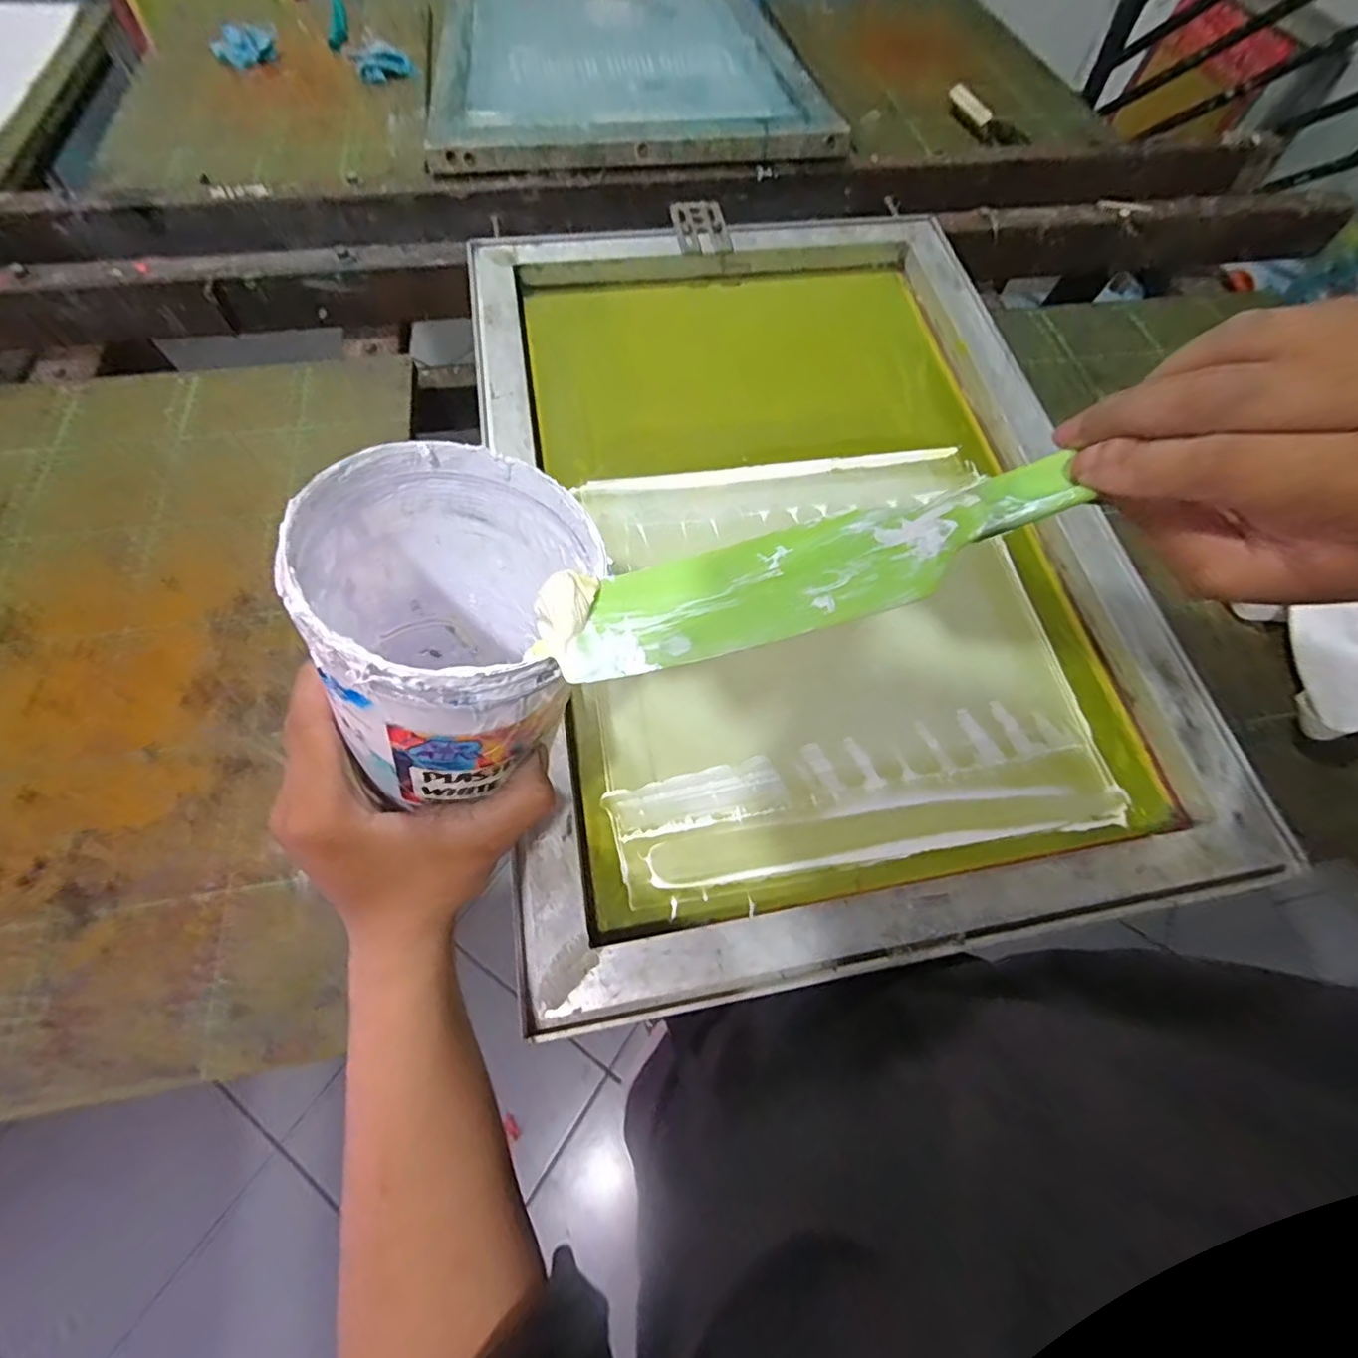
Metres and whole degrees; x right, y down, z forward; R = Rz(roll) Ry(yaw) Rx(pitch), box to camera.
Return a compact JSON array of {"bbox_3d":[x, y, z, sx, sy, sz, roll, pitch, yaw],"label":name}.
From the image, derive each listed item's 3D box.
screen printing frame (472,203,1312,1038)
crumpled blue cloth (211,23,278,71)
[{"bbox_3d":[0.093,-0.140,0.487,0.455,0.050,0.653,-8,65,-7],"label":"screen printing frame"},{"bbox_3d":[-0.601,-0.877,0.844,0.090,0.039,0.035,-13,63,-9],"label":"crumpled blue cloth"}]

